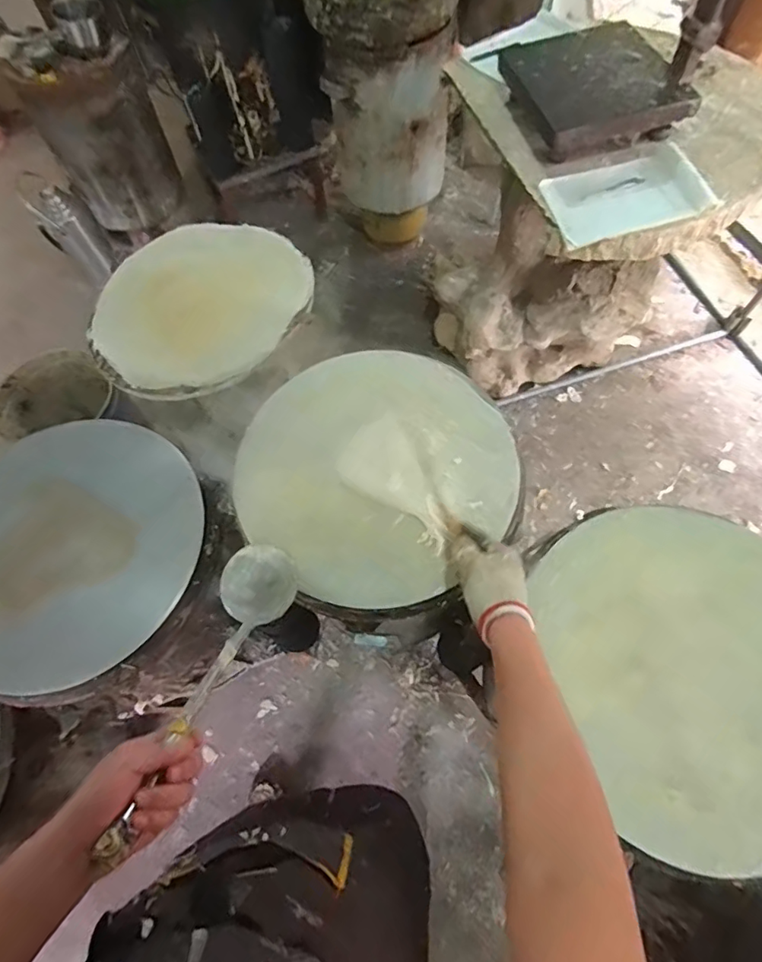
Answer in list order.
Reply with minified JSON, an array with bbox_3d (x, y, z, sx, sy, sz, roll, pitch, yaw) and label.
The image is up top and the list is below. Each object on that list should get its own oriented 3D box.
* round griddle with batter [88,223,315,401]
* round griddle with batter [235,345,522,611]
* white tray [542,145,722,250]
[{"bbox_3d":[-0.316,-0.315,0.889,0.381,0.045,0.349,-1,65,3],"label":"round griddle with batter"},{"bbox_3d":[-0.001,-0.027,0.712,0.361,0.044,0.368,-1,65,3],"label":"round griddle with batter"},{"bbox_3d":[0.497,-0.596,1.056,0.304,0.039,0.216,-13,65,-3],"label":"white tray"}]

